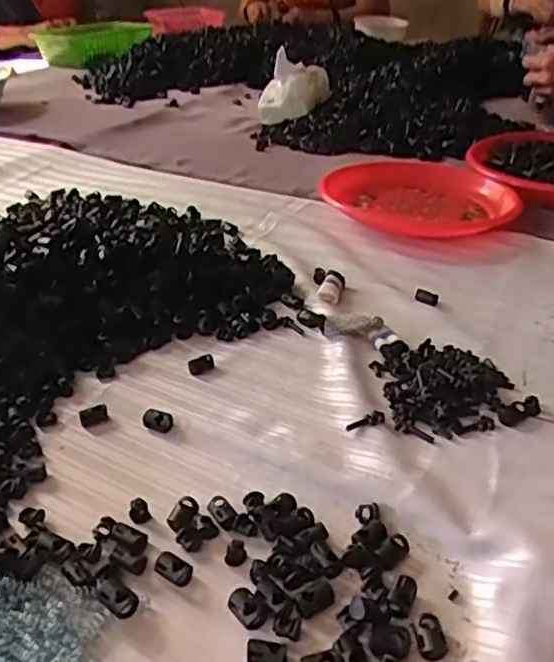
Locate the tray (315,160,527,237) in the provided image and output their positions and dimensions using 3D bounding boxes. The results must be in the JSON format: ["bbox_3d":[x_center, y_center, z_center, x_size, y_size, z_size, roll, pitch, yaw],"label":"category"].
[{"bbox_3d":[0.152,-0.140,0.695,0.209,0.031,0.143,13,36,22],"label":"tray"}]

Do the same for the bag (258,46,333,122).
[{"bbox_3d":[0.028,-0.384,1.035,0.110,0.091,0.103,3,33,7],"label":"bag"}]

